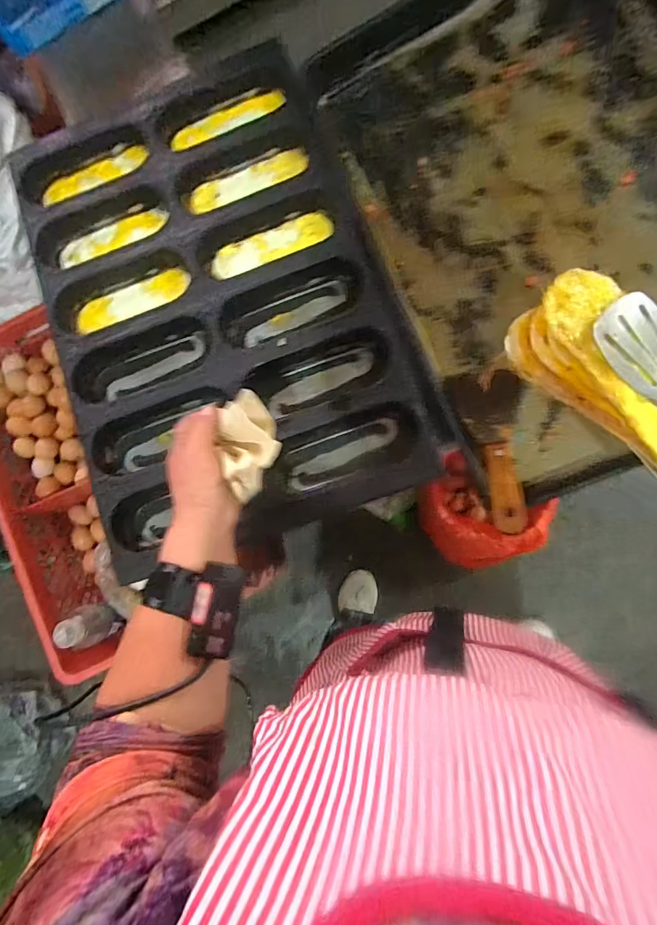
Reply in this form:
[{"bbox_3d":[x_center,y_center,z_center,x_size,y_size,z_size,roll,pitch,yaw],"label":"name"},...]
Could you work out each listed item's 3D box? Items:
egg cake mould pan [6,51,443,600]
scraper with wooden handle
[{"bbox_3d":[-0.147,-0.207,0.573,0.415,0.047,0.619,-21,83,5],"label":"egg cake mould pan"},{"bbox_3d":[0.186,-0.016,0.495,0.082,0.026,0.185,-7,69,7],"label":"scraper with wooden handle"}]

